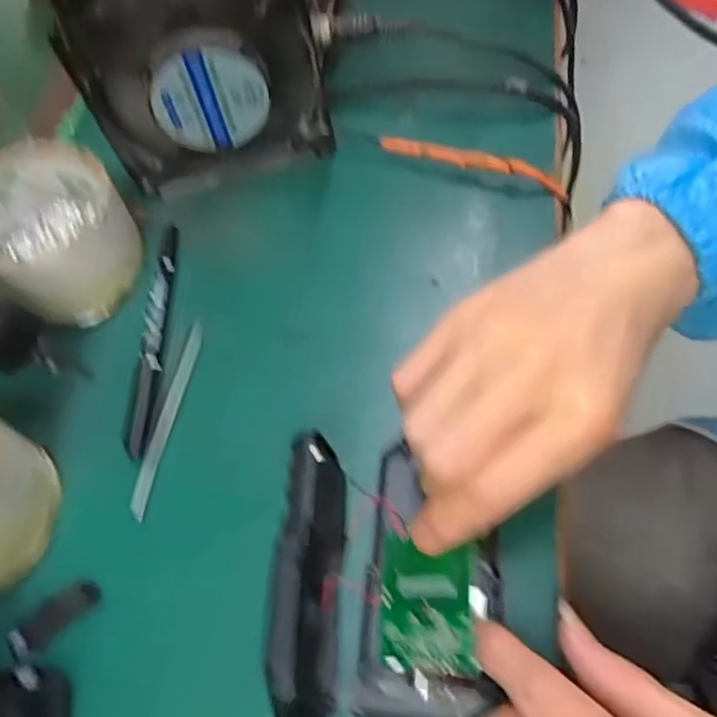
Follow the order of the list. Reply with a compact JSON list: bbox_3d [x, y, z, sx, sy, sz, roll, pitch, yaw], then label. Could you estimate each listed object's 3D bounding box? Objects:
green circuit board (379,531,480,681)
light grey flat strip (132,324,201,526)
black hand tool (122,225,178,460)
[{"bbox_3d":[0.028,0.097,0.273,0.041,0.004,0.054,-12,58,29],"label":"green circuit board"},{"bbox_3d":[-0.097,0.029,0.344,0.009,0.004,0.105,13,62,-2],"label":"light grey flat strip"},{"bbox_3d":[-0.110,-0.016,0.359,0.012,0.007,0.137,1,66,3],"label":"black hand tool"}]

